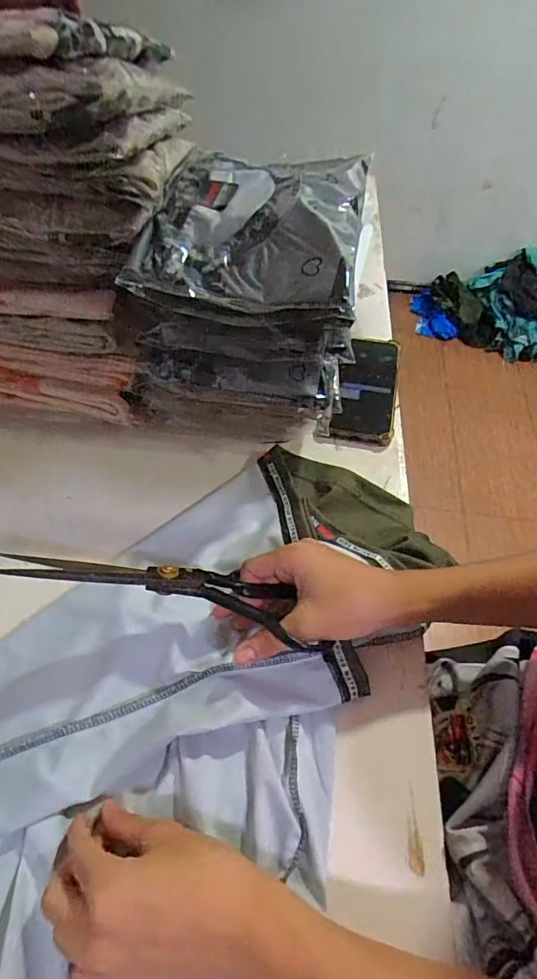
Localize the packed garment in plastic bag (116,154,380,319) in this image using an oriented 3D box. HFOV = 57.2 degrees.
[{"bbox_3d":[-0.008,-0.247,0.444,0.184,0.048,0.222,8,54,3],"label":"packed garment in plastic bag"}]

